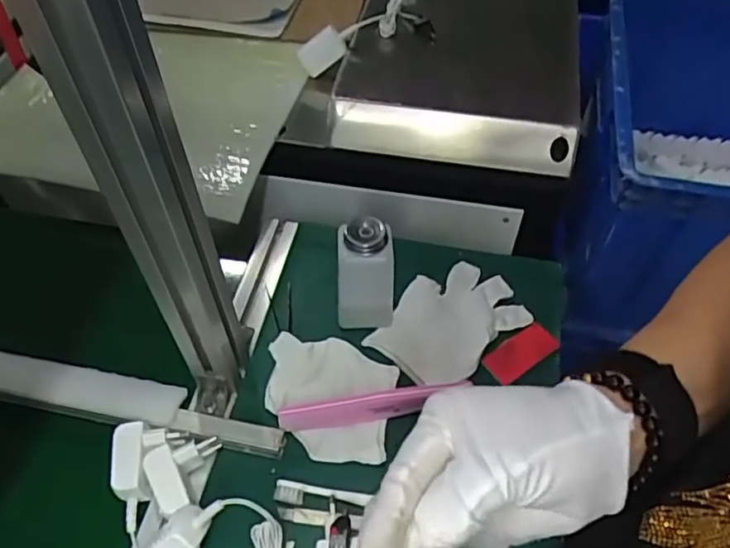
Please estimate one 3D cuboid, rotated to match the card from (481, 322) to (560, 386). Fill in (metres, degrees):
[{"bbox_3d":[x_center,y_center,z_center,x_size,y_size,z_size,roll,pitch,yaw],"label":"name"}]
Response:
[{"bbox_3d":[0.150,0.075,0.575,0.074,0.005,0.035,-28,57,-19],"label":"card"}]

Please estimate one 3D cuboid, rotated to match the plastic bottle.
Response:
[{"bbox_3d":[0.000,-0.001,0.553,0.053,0.118,0.046,1,53,1],"label":"plastic bottle"}]

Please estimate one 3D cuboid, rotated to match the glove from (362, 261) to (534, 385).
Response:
[{"bbox_3d":[0.082,0.045,0.597,0.150,0.015,0.103,-32,64,-24],"label":"glove"}]

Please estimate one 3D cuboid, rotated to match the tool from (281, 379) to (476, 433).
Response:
[{"bbox_3d":[0.010,0.115,0.526,0.169,0.033,0.018,-9,53,-7],"label":"tool"}]

